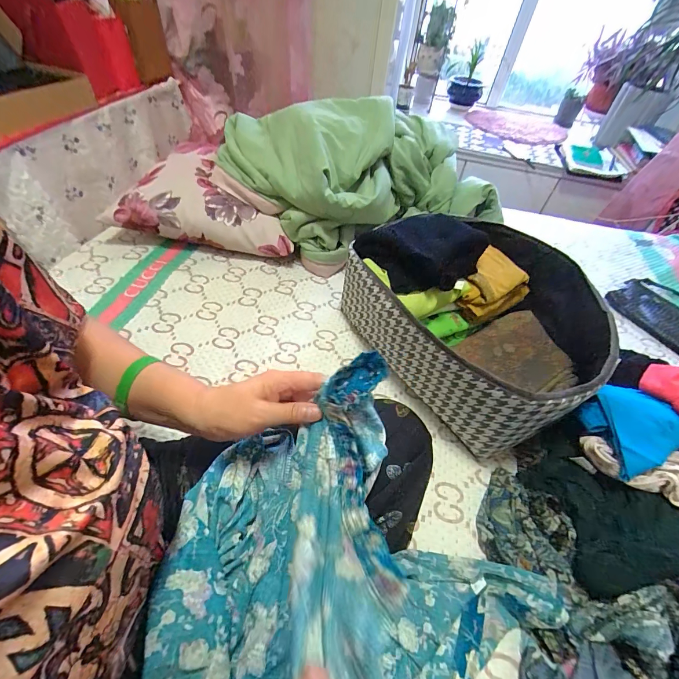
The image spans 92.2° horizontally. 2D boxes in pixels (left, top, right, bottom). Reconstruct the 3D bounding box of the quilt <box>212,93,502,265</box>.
[{"bbox_3d":[0.064,-0.387,0.783,0.682,0.229,0.339,1,50,-5],"label":"quilt"}]

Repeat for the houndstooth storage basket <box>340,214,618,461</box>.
[{"bbox_3d":[0.255,-0.048,0.602,0.381,0.180,0.416,-21,55,-21],"label":"houndstooth storage basket"}]

